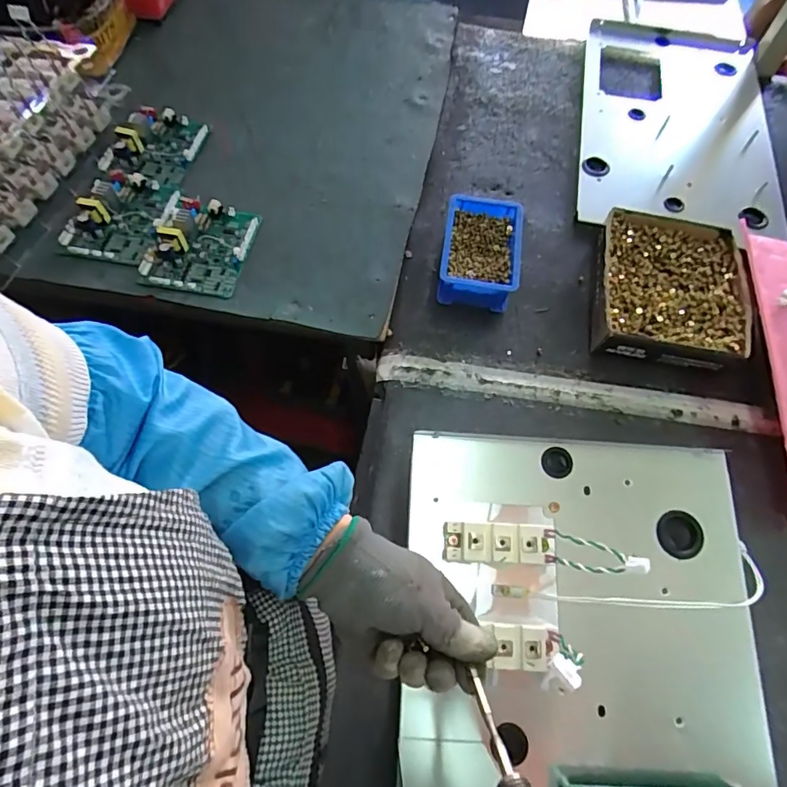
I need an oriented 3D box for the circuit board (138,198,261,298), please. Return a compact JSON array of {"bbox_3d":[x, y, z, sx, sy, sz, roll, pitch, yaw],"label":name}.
[{"bbox_3d":[-0.263,-0.205,0.654,0.128,0.030,0.142,8,63,2],"label":"circuit board"}]

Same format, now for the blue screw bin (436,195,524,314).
[{"bbox_3d":[0.114,-0.186,0.645,0.099,0.058,0.148,8,63,2],"label":"blue screw bin"}]

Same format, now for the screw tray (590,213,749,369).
[{"bbox_3d":[0.354,-0.132,0.631,0.184,0.052,0.208,12,63,5],"label":"screw tray"}]

